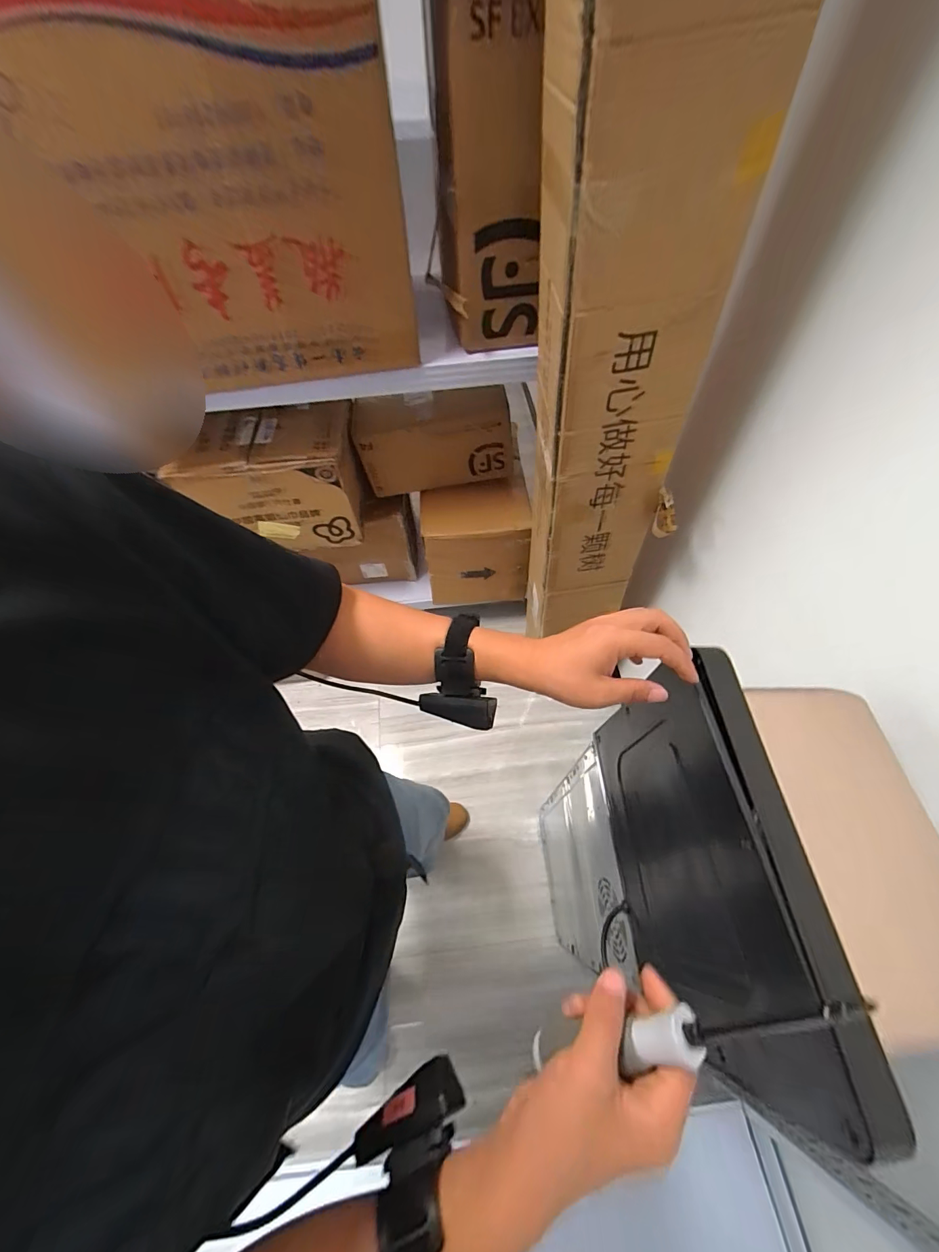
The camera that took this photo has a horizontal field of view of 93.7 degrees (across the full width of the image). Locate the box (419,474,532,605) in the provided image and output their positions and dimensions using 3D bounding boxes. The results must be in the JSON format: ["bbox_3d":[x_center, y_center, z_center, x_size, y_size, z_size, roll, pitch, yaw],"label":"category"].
[{"bbox_3d":[0.021,-0.233,1.347,0.299,0.320,0.215,-6,58,0],"label":"box"}]

